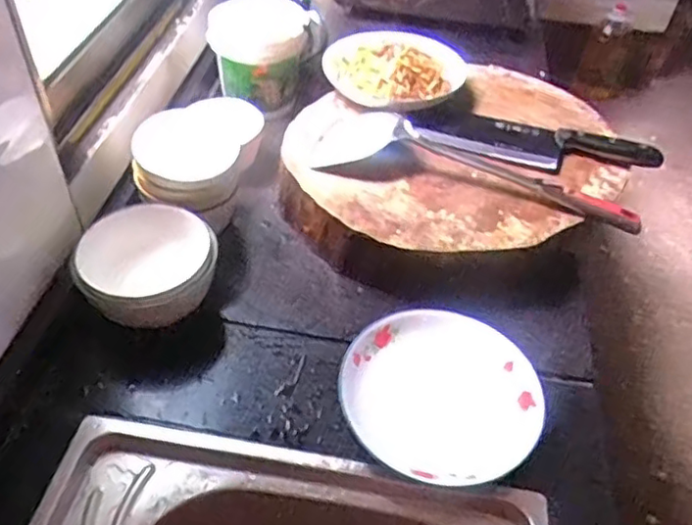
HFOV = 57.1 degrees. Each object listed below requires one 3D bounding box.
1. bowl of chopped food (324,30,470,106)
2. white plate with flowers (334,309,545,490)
[{"bbox_3d":[0.064,-0.252,0.831,0.182,0.049,0.131,10,46,6],"label":"bowl of chopped food"},{"bbox_3d":[0.091,0.125,0.608,0.184,0.035,0.172,2,46,-2],"label":"white plate with flowers"}]

